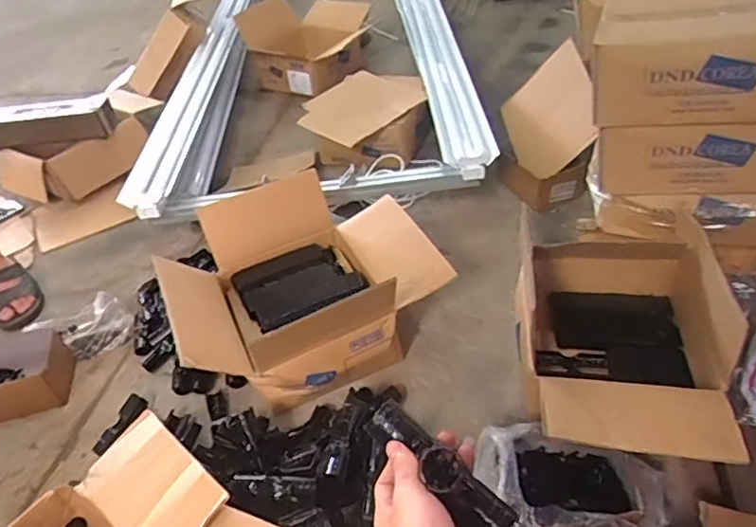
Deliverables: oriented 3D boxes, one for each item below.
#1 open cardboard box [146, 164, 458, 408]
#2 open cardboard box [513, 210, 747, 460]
[{"bbox_3d":[-0.141,0.044,1.162,0.489,0.219,0.392,-19,41,-14],"label":"open cardboard box"},{"bbox_3d":[0.410,0.132,1.013,0.319,0.243,0.473,3,41,13],"label":"open cardboard box"}]

